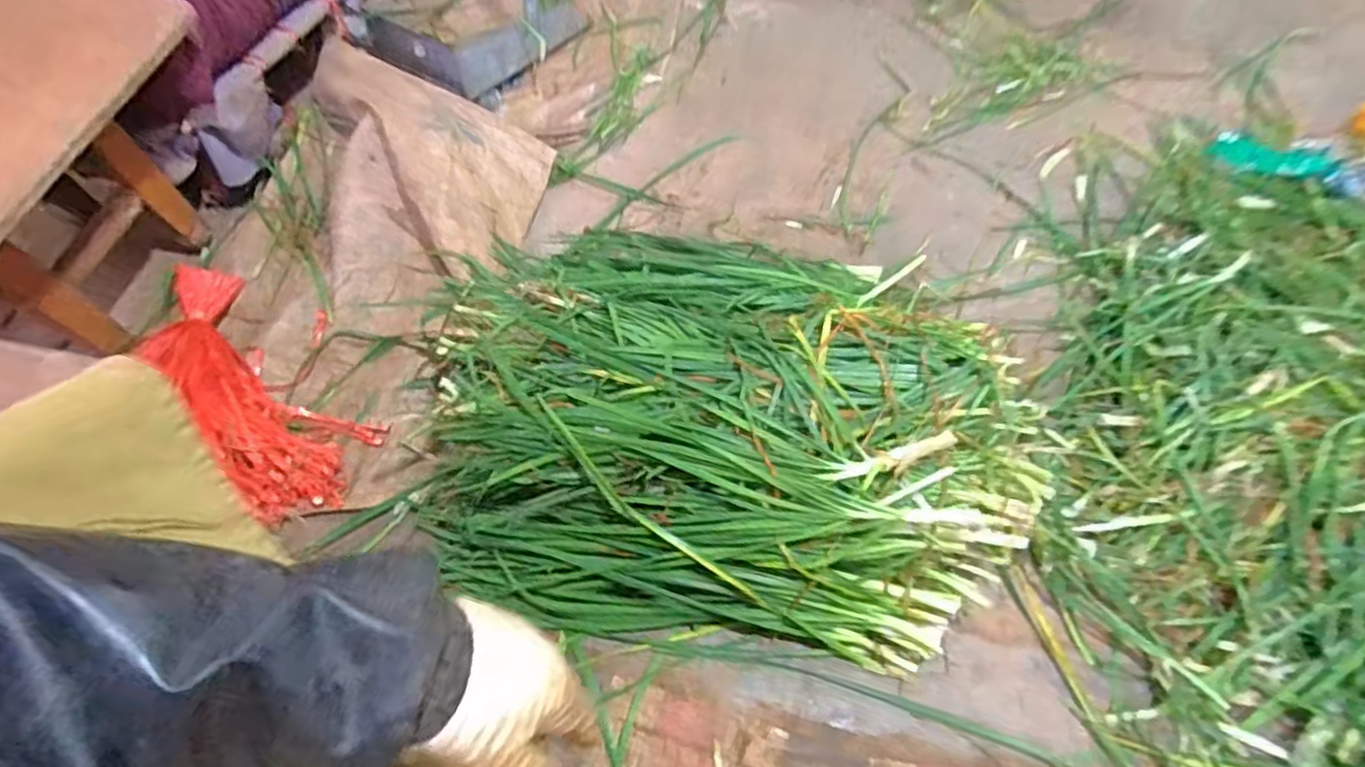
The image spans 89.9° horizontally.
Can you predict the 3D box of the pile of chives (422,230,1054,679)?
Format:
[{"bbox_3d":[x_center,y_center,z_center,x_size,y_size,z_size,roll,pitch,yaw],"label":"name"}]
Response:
[{"bbox_3d":[0.048,0.014,0.760,0.604,0.138,0.489,8,61,3],"label":"pile of chives"}]

